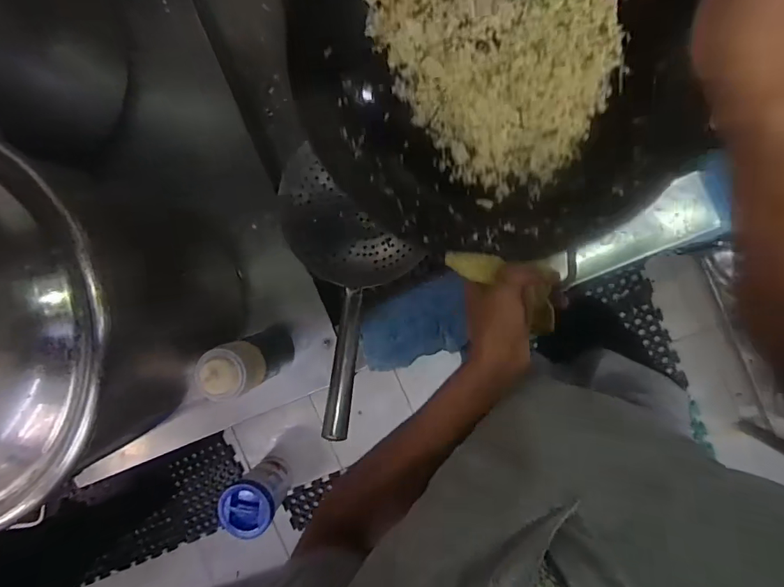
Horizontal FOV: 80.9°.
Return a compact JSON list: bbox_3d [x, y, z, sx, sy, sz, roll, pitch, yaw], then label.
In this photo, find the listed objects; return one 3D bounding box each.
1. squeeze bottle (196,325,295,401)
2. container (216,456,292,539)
[{"bbox_3d":[-0.192,0.093,0.638,0.070,0.168,0.069,0,94,6],"label":"squeeze bottle"},{"bbox_3d":[-0.437,0.658,1.517,0.169,0.232,0.179,0,94,6],"label":"container"}]

